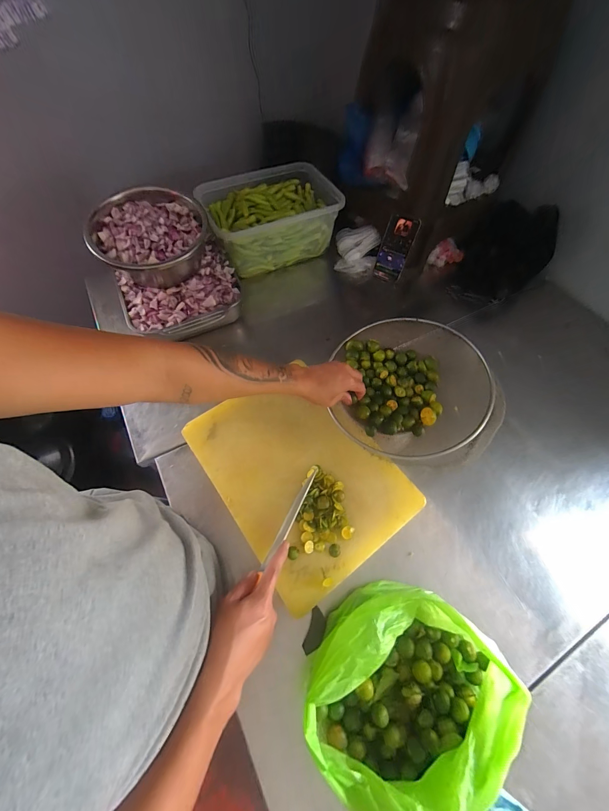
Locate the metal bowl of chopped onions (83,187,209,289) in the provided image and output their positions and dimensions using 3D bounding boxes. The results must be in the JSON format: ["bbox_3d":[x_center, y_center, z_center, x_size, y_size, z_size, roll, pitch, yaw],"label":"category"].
[{"bbox_3d":[-0.345,-0.366,0.682,0.235,0.130,0.217,1,62,-2],"label":"metal bowl of chopped onions"}]

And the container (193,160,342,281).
[{"bbox_3d":[-0.089,-0.519,0.845,0.343,0.148,0.237,-17,64,-11],"label":"container"}]

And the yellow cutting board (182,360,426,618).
[{"bbox_3d":[-0.013,0.120,0.576,0.289,0.021,0.390,-33,68,-16],"label":"yellow cutting board"}]

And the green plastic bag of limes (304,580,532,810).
[{"bbox_3d":[0.128,0.379,0.402,0.217,0.114,0.236,40,68,18],"label":"green plastic bag of limes"}]

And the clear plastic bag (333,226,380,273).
[{"bbox_3d":[0.153,-0.466,0.886,0.120,0.084,0.138,6,62,1],"label":"clear plastic bag"}]

